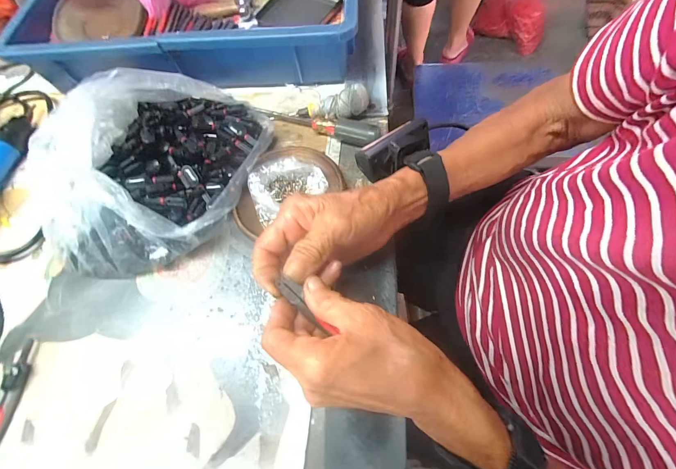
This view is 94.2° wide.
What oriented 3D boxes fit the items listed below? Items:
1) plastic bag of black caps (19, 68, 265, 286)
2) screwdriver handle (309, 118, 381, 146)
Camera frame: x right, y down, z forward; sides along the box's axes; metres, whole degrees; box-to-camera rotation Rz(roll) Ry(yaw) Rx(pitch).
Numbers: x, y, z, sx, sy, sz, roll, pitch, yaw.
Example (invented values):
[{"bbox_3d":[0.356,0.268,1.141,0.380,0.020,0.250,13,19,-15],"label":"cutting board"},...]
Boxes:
[{"bbox_3d":[-0.177,-0.075,0.316,0.210,0.093,0.193,-14,66,-1],"label":"plastic bag of black caps"},{"bbox_3d":[0.007,-0.117,0.355,0.076,0.022,0.018,15,68,9],"label":"screwdriver handle"}]

